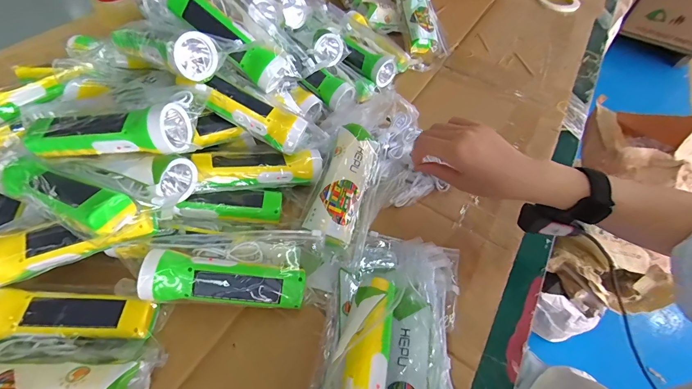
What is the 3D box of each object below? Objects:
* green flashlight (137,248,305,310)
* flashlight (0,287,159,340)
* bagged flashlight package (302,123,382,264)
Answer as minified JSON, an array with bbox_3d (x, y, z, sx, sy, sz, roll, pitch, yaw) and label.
[{"bbox_3d":[-0.130,0.099,0.356,0.166,0.061,0.053,8,58,-4],"label":"green flashlight"},{"bbox_3d":[-0.294,0.132,0.337,0.177,0.041,0.053,7,58,-4],"label":"flashlight"},{"bbox_3d":[0.002,-0.011,0.440,0.080,0.047,0.184,17,58,1],"label":"bagged flashlight package"}]

